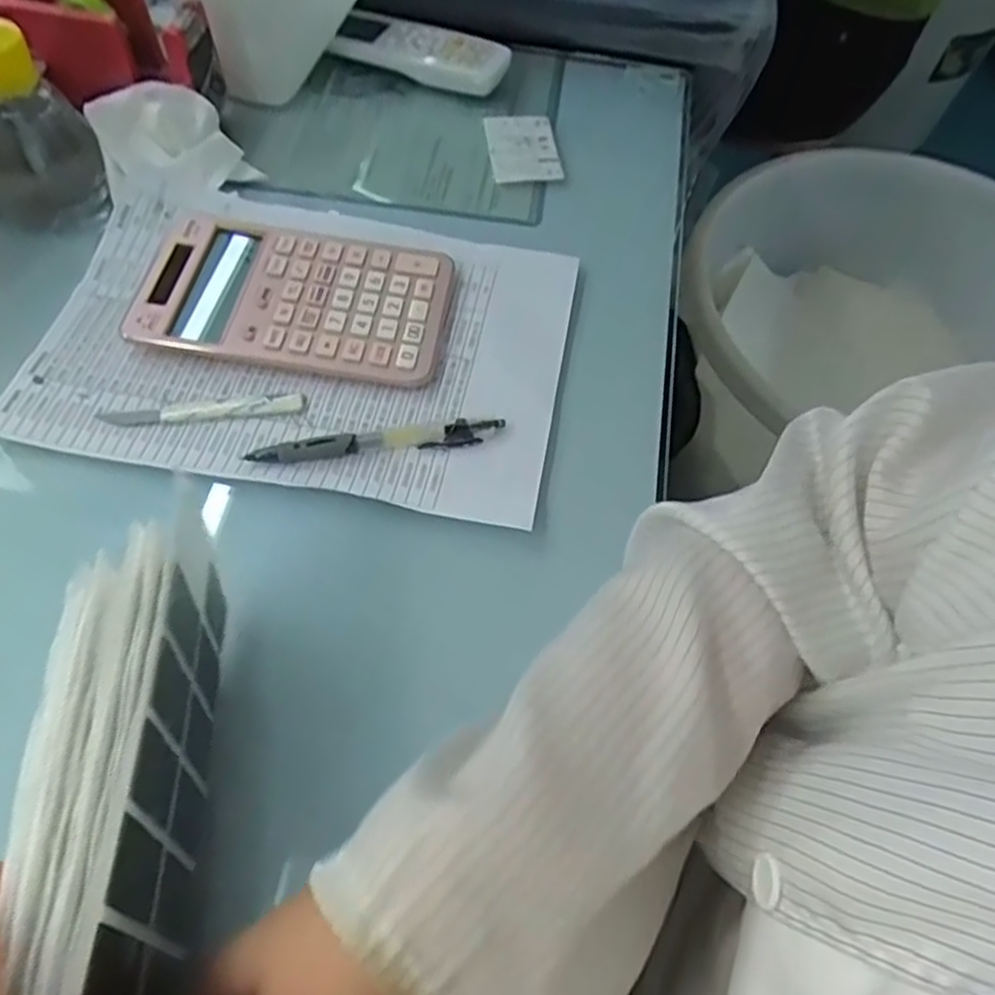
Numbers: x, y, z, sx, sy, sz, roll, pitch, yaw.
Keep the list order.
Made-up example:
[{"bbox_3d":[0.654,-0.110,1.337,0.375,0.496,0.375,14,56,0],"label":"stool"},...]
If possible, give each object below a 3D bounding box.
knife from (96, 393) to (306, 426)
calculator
[{"bbox_3d":[-0.162,-0.049,0.426,0.108,0.005,0.013,-5,58,-3],"label":"knife"},{"bbox_3d":[-0.121,-0.122,0.467,0.175,0.024,0.109,7,58,5],"label":"calculator"}]

